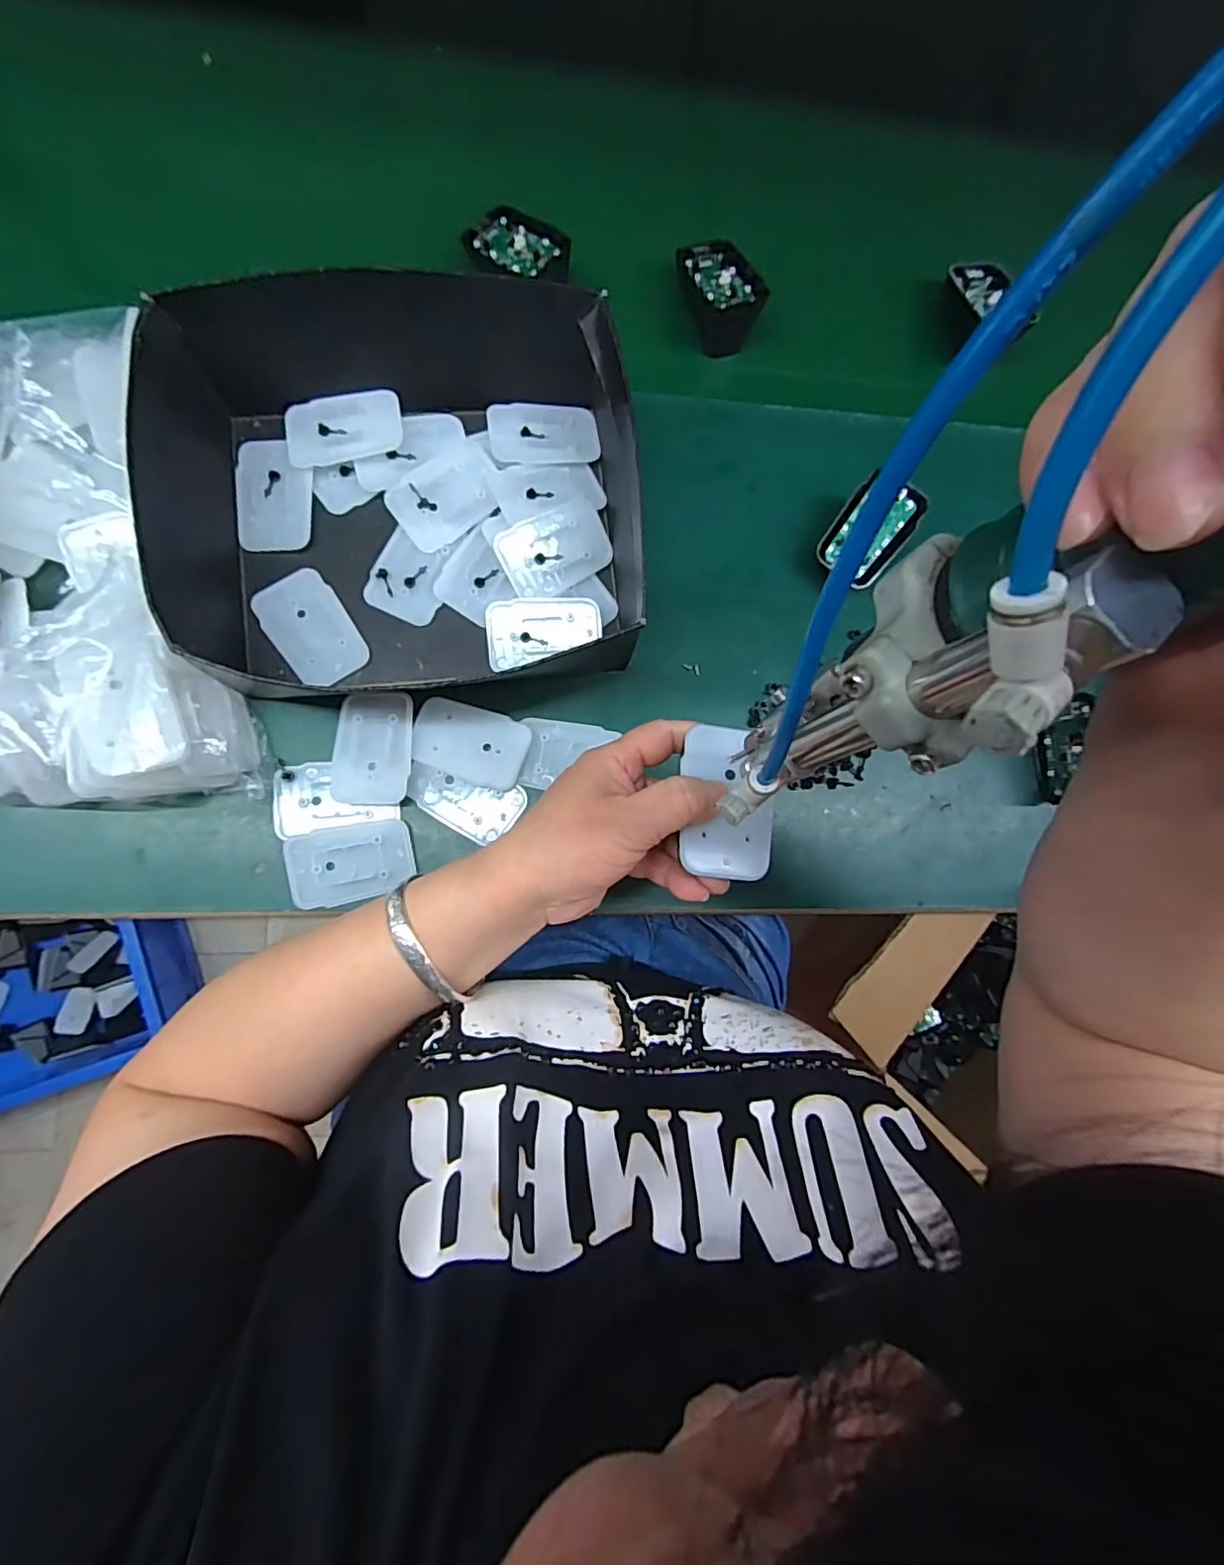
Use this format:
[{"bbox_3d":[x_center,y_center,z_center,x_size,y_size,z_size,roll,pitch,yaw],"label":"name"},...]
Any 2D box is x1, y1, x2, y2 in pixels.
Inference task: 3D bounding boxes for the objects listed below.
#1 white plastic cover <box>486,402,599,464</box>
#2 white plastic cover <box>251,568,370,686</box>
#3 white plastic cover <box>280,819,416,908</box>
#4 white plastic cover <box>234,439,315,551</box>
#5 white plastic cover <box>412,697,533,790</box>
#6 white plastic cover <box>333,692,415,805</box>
[{"bbox_3d":[-0.044,-0.225,0.385,0.070,0.004,0.041,-1,86,-7],"label":"white plastic cover"},{"bbox_3d":[-0.182,-0.093,0.360,0.045,0.004,0.070,-37,91,-8],"label":"white plastic cover"},{"bbox_3d":[-0.152,0.047,0.348,0.068,0.005,0.043,-12,88,-8],"label":"white plastic cover"},{"bbox_3d":[-0.208,-0.176,0.365,0.045,0.005,0.069,2,86,-7],"label":"white plastic cover"},{"bbox_3d":[-0.086,-0.024,0.362,0.067,0.009,0.043,17,84,-6],"label":"white plastic cover"},{"bbox_3d":[-0.141,-0.021,0.352,0.044,0.010,0.065,1,86,-7],"label":"white plastic cover"}]

